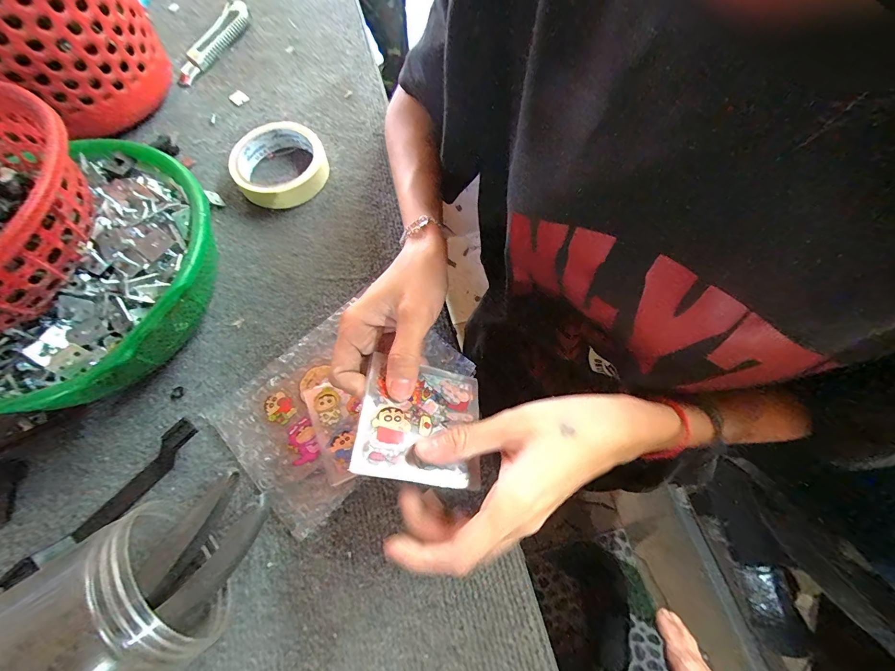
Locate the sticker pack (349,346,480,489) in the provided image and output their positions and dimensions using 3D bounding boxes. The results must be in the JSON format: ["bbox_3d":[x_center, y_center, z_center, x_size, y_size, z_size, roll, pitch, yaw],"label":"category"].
[{"bbox_3d":[-0.015,0.050,0.233,0.074,0.006,0.076,17,52,-15],"label":"sticker pack"}]

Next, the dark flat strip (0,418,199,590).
[{"bbox_3d":[-0.236,0.113,0.268,0.018,0.026,0.132,39,72,16],"label":"dark flat strip"}]

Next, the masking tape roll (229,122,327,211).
[{"bbox_3d":[-0.172,-0.175,0.389,0.089,0.030,0.087,0,66,1],"label":"masking tape roll"}]

